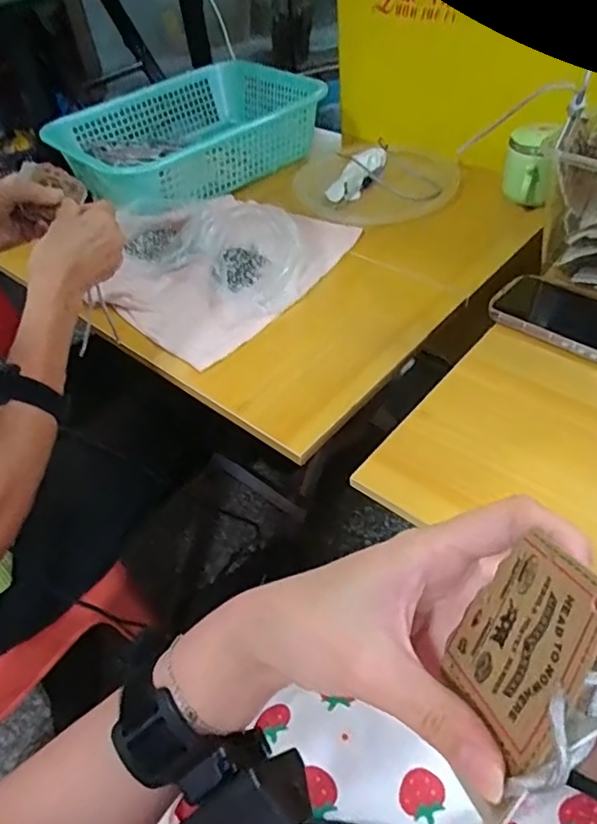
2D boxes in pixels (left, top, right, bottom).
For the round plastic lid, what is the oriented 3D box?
[{"bbox_3d":[0.094,-0.360,0.884,0.236,0.026,0.265,-35,53,-23],"label":"round plastic lid"}]

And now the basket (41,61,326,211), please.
[{"bbox_3d":[-0.167,-0.451,0.938,0.425,0.088,0.285,-38,54,-26],"label":"basket"}]

